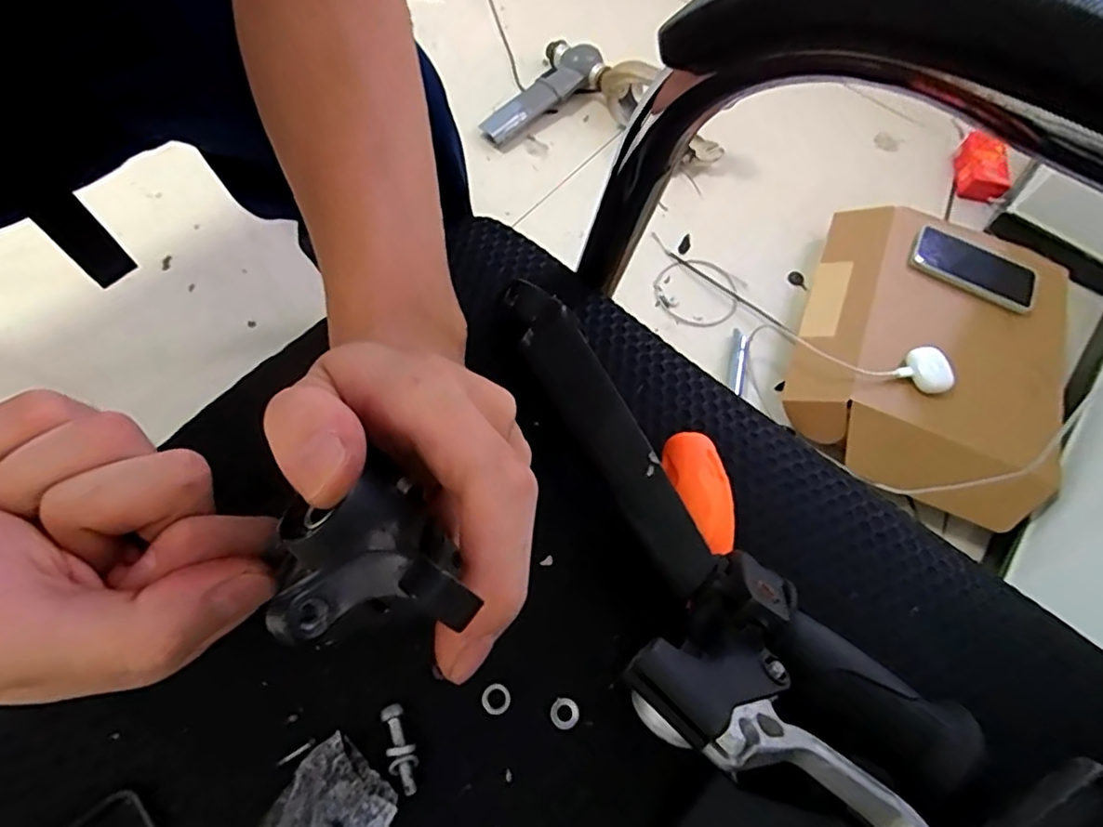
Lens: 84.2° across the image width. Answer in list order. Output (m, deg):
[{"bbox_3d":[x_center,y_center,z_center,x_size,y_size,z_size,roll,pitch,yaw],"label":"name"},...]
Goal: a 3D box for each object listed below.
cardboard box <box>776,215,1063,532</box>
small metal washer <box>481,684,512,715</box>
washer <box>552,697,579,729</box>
[{"bbox_3d":[0.509,-0.094,0.829,0.320,0.099,0.469,21,65,7],"label":"cardboard box"},{"bbox_3d":[-0.023,0.119,0.255,0.012,0.004,0.011,1,65,-3],"label":"small metal washer"},{"bbox_3d":[0.006,0.125,0.254,0.012,0.004,0.011,1,65,-3],"label":"washer"}]

